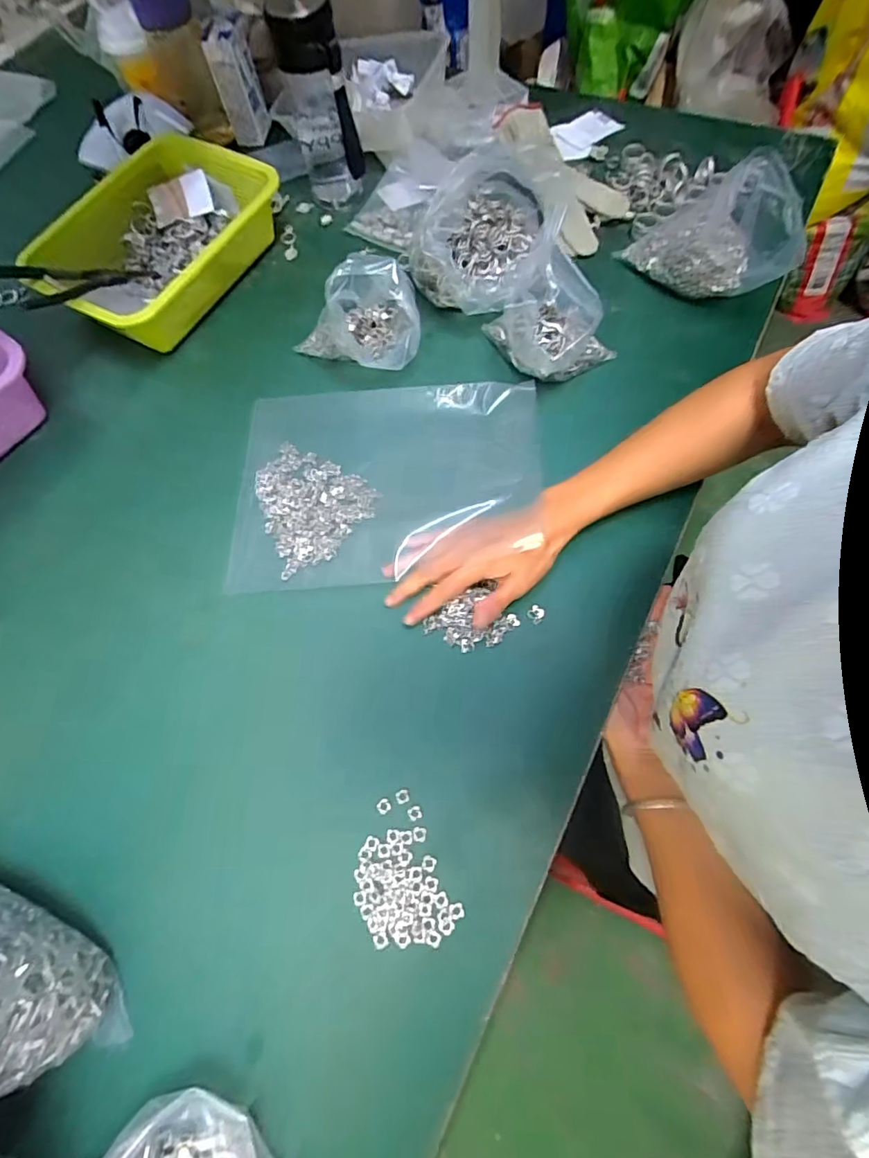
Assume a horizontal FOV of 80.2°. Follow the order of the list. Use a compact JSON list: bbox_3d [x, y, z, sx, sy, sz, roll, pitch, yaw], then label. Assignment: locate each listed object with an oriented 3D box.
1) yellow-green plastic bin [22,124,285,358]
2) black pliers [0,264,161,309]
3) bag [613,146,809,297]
[{"bbox_3d":[-0.322,-0.391,0.605,0.175,0.070,0.269,29,72,13],"label":"yellow-green plastic bin"},{"bbox_3d":[-0.388,-0.325,0.565,0.172,0.023,0.054,-28,68,-36],"label":"black pliers"},{"bbox_3d":[0.291,-0.356,0.528,0.168,0.098,0.078,41,75,16],"label":"bag"}]

